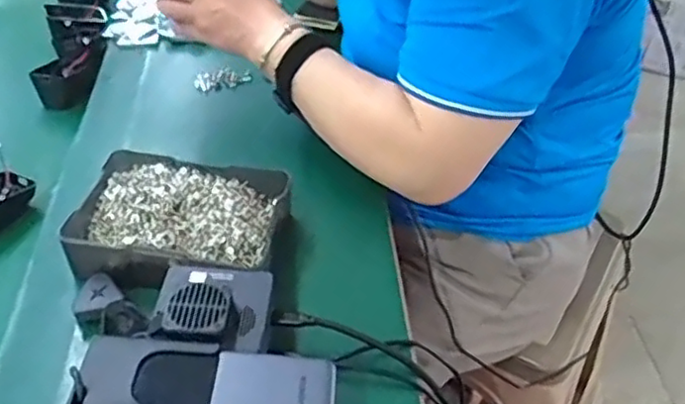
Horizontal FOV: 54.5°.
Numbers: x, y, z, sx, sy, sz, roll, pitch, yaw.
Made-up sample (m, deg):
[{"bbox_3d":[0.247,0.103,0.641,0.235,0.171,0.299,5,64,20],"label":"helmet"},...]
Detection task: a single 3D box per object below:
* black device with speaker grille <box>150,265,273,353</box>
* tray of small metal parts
[{"bbox_3d":[-0.089,0.072,0.458,0.075,0.029,0.073,1,42,3],"label":"black device with speaker grille"},{"bbox_3d":[-0.130,0.018,0.546,0.162,0.043,0.133,7,43,9],"label":"tray of small metal parts"}]

